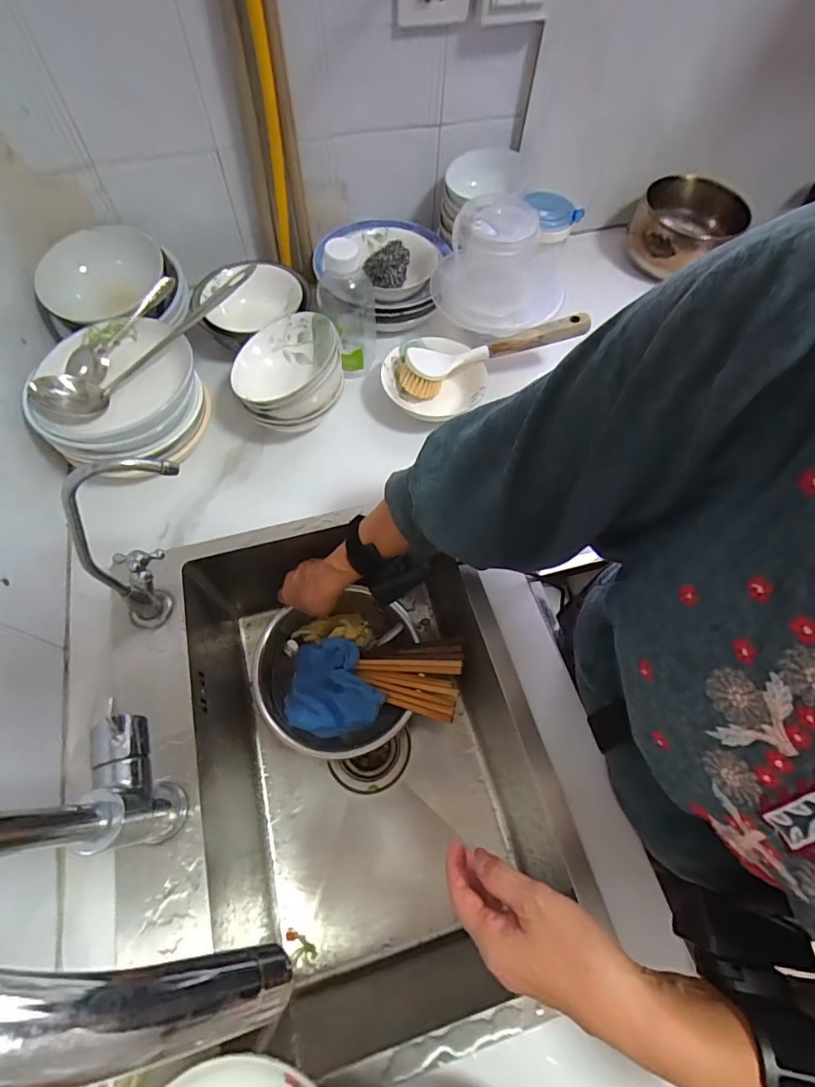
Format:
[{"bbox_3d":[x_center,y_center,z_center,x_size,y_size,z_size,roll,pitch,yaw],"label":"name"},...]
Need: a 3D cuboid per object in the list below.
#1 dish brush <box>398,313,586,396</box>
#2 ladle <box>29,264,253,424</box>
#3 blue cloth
[{"bbox_3d":[0.113,-0.258,0.644,0.261,0.055,0.060,-13,64,8],"label":"dish brush"},{"bbox_3d":[-0.295,-0.233,0.543,0.057,0.056,0.272,39,69,15],"label":"ladle"},{"bbox_3d":[-0.102,0.184,0.621,0.117,0.032,0.115,-15,65,-9],"label":"blue cloth"}]

